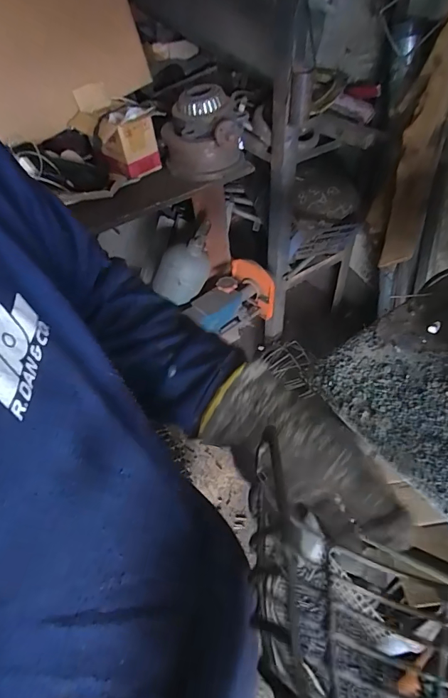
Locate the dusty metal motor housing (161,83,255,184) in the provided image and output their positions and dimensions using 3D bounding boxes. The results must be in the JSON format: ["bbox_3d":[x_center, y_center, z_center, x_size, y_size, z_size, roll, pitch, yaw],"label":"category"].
[{"bbox_3d":[-0.048,-0.577,1.097,0.237,0.192,0.200,-8,49,-2],"label":"dusty metal motor housing"}]

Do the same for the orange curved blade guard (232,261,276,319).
[{"bbox_3d":[0.116,-0.238,1.390,0.206,0.101,0.045,52,40,8],"label":"orange curved blade guard"}]

